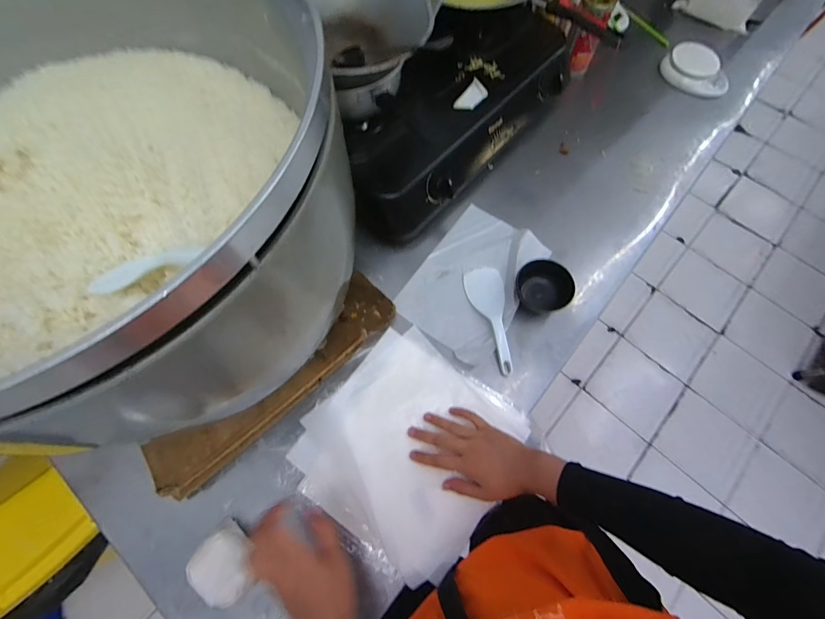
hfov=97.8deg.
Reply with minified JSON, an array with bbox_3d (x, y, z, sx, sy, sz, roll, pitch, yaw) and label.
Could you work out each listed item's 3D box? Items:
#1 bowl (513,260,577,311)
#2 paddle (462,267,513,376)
[{"bbox_3d":[0.223,-0.043,0.618,0.087,0.043,0.081,1,68,-2],"label":"bowl"},{"bbox_3d":[0.136,0.013,0.601,0.063,0.013,0.187,-9,69,-6],"label":"paddle"}]

